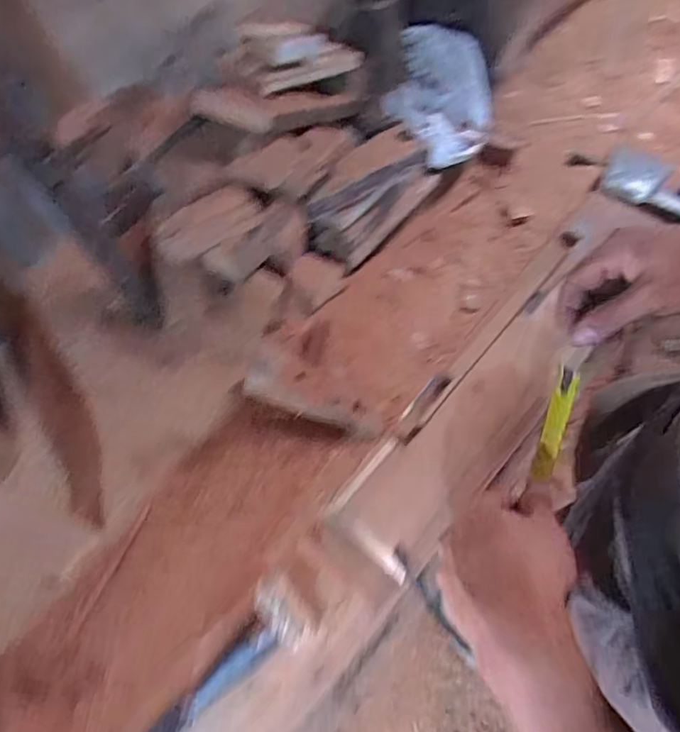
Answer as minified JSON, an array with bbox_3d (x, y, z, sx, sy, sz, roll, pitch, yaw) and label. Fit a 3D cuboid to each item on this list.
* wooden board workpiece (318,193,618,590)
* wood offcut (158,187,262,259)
[{"bbox_3d":[0.163,0.005,0.536,0.112,0.025,0.420,35,77,14],"label":"wooden board workpiece"},{"bbox_3d":[-0.262,-0.283,1.115,0.201,0.058,0.090,-35,71,-13],"label":"wood offcut"}]

